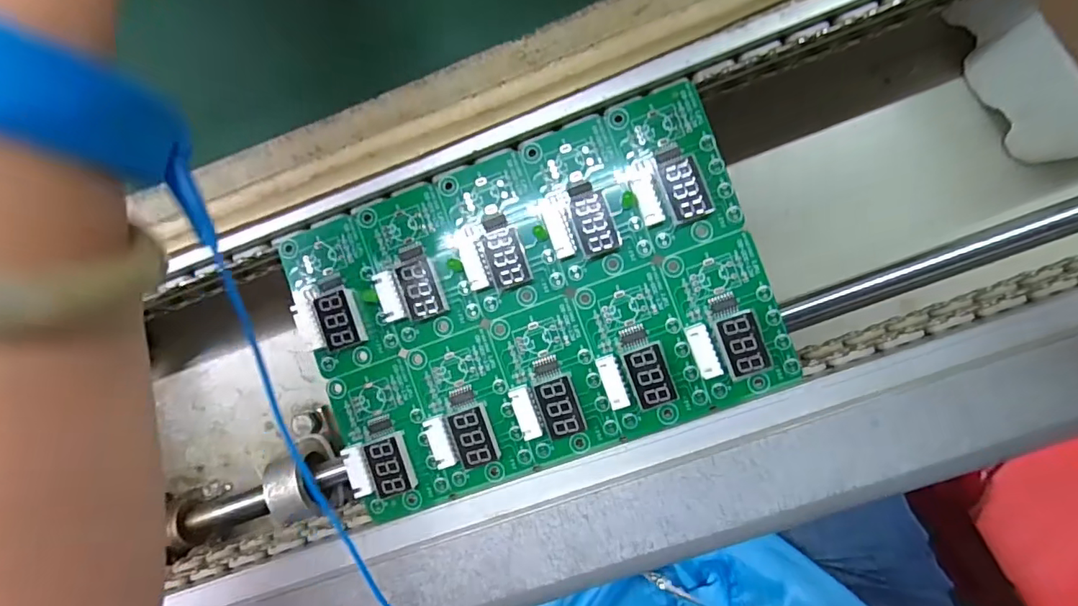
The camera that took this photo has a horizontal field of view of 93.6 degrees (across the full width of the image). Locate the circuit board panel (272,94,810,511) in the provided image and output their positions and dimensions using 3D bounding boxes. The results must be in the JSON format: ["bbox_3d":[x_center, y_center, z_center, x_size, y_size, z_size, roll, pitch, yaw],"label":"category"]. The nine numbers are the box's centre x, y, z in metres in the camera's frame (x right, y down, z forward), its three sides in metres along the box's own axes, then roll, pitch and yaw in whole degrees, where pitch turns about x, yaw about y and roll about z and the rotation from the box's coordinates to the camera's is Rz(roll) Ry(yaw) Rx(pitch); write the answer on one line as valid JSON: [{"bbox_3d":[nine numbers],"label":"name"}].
[{"bbox_3d":[-0.005,0.001,0.203,0.179,0.012,0.124,-20,88,5],"label":"circuit board panel"}]

